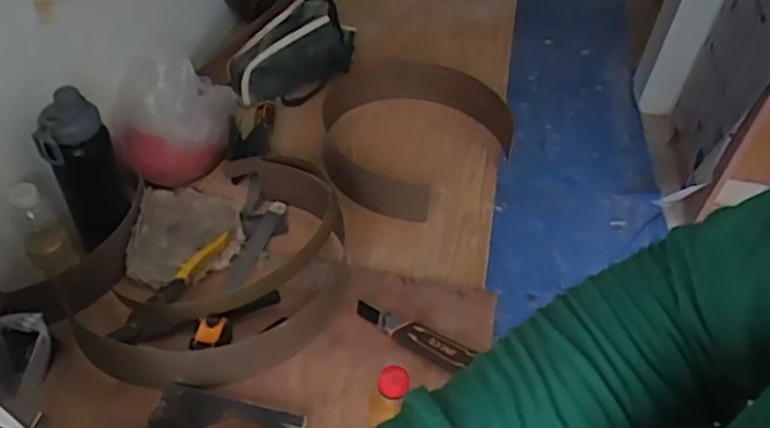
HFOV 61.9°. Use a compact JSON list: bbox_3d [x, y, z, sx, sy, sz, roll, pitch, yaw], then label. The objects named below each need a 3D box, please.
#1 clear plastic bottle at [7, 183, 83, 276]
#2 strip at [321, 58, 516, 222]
[{"bbox_3d":[-0.446,0.027,0.845,0.060,0.147,0.051,-21,51,-24],"label":"clear plastic bottle"},{"bbox_3d":[0.055,-0.157,1.131,0.316,0.110,0.325,0,46,-6],"label":"strip"}]

